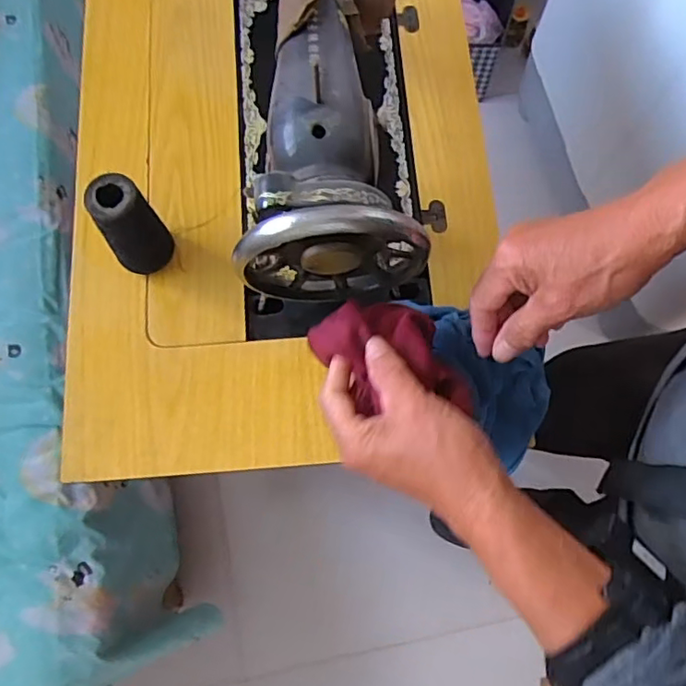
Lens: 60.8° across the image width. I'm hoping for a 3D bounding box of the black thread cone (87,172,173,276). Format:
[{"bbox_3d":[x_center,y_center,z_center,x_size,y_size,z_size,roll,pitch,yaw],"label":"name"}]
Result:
[{"bbox_3d":[-0.189,-0.108,0.521,0.049,0.100,0.051,-28,74,-9],"label":"black thread cone"}]

